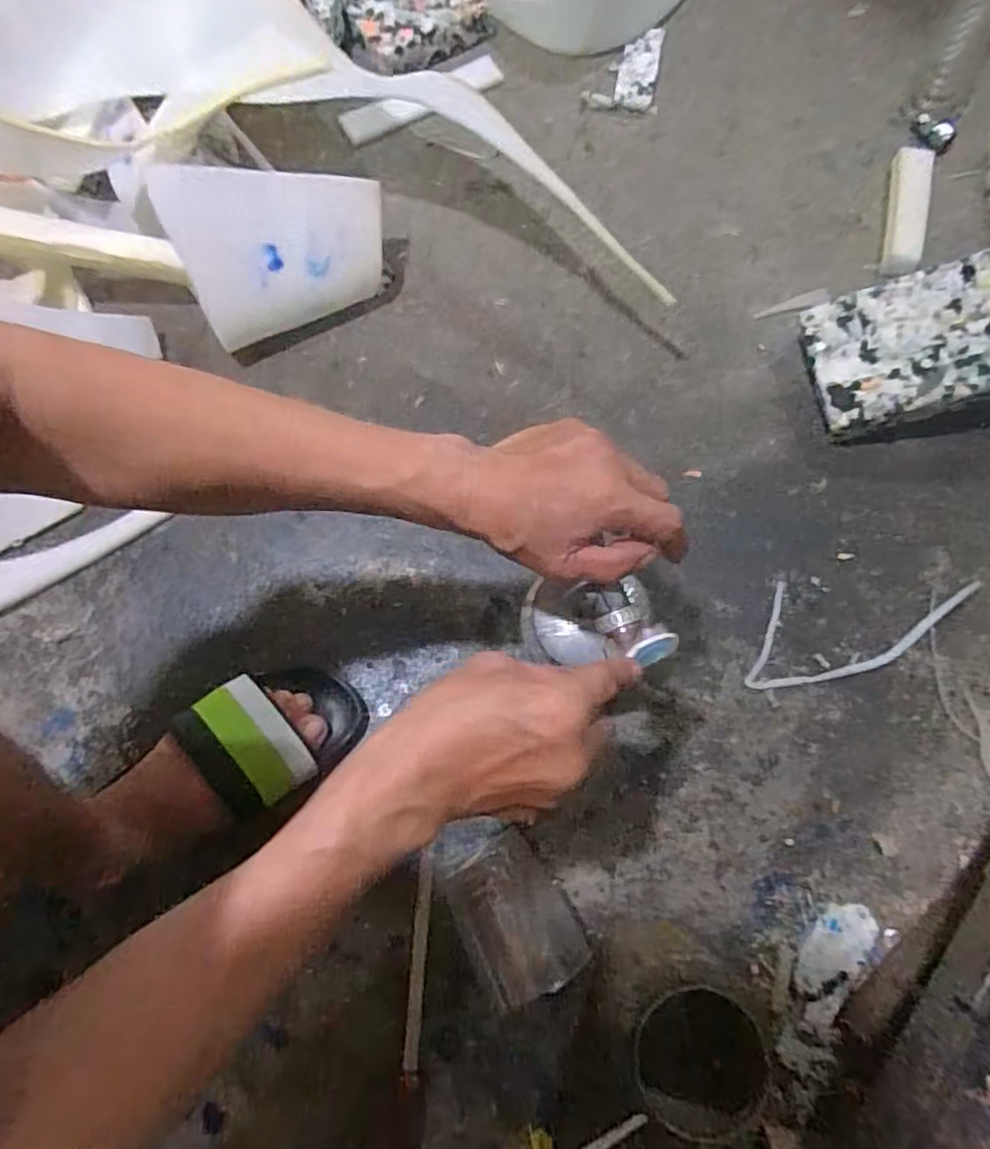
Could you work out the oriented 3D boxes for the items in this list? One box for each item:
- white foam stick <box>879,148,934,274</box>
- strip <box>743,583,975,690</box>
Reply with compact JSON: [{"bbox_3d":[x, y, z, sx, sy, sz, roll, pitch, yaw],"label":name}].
[{"bbox_3d":[0.426,-0.378,0.669,0.034,0.023,0.162,15,75,6],"label":"white foam stick"},{"bbox_3d":[0.321,0.046,0.566,0.214,0.004,0.088,-6,74,0],"label":"strip"}]

